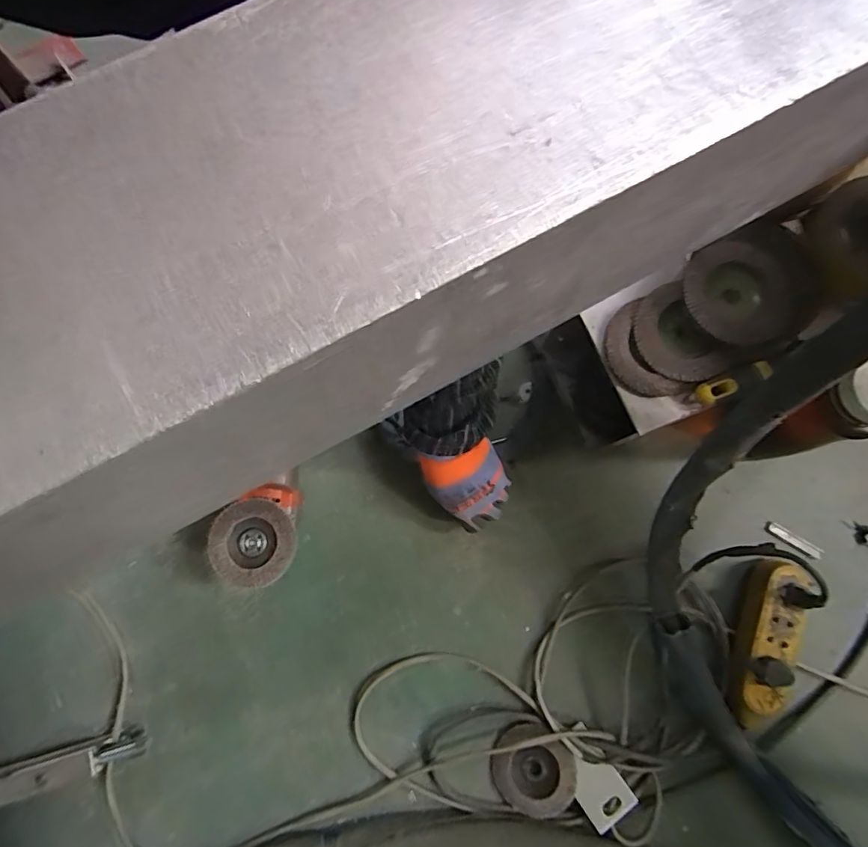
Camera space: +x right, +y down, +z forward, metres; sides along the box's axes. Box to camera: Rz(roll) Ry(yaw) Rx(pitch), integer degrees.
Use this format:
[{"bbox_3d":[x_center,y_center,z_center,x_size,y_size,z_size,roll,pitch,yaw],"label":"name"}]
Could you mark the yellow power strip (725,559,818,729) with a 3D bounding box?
[{"bbox_3d":[0.393,0.258,0.592,0.063,0.040,0.187,16,79,3],"label":"yellow power strip"}]

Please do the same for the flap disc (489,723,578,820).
[{"bbox_3d":[0.115,0.404,0.586,0.091,0.020,0.097,-7,79,-2],"label":"flap disc"}]

